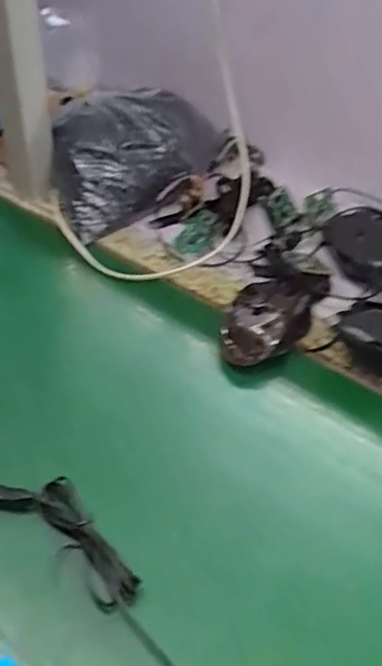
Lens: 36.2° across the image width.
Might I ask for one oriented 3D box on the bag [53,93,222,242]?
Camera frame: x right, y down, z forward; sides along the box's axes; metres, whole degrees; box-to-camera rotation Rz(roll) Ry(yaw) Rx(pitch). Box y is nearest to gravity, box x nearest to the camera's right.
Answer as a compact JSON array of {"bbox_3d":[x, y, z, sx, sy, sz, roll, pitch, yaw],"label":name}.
[{"bbox_3d":[-0.081,-0.215,0.696,0.214,0.077,0.157,-31,55,-28],"label":"bag"}]

